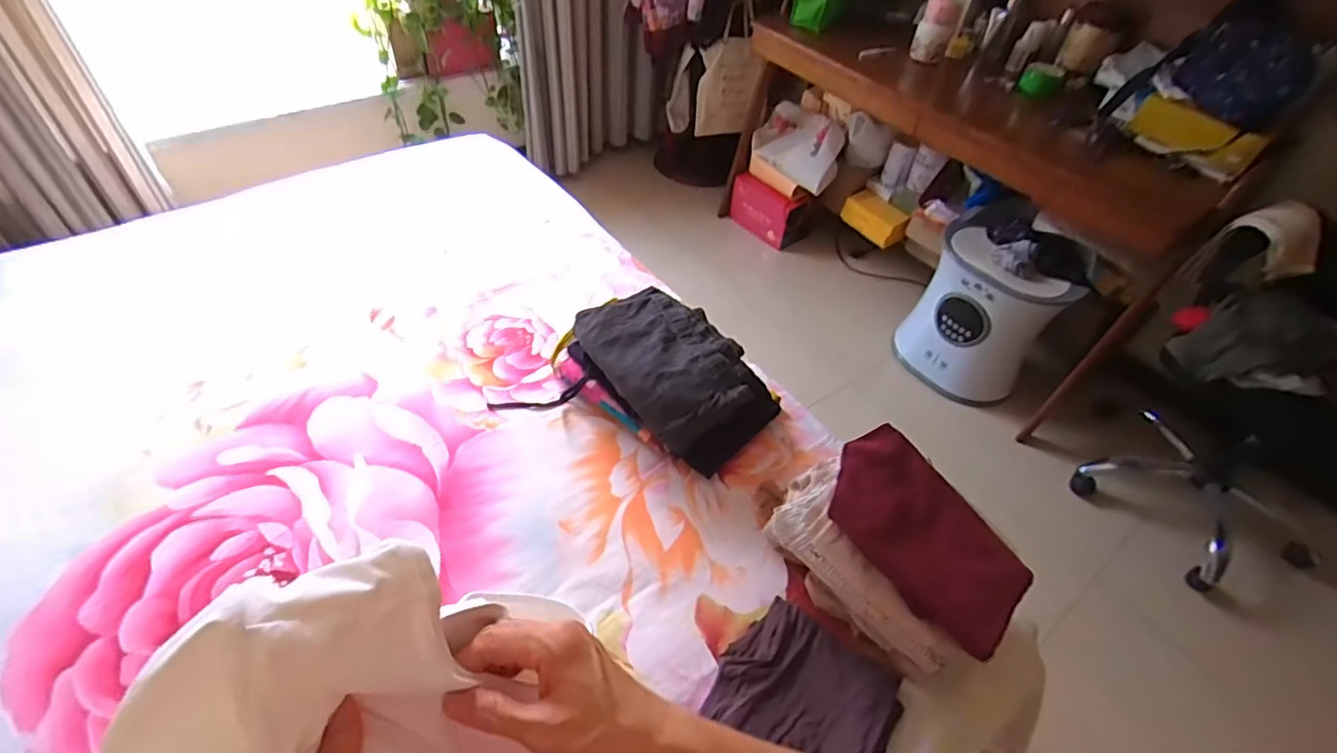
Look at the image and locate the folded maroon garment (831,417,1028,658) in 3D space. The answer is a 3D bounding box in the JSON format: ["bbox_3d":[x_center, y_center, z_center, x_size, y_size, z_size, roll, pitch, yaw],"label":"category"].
[{"bbox_3d":[0.327,0.194,0.775,0.255,0.079,0.167,38,54,24],"label":"folded maroon garment"}]

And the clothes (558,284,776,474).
[{"bbox_3d":[0.000,-0.009,1.053,0.334,0.149,0.227,37,54,24],"label":"clothes"}]

